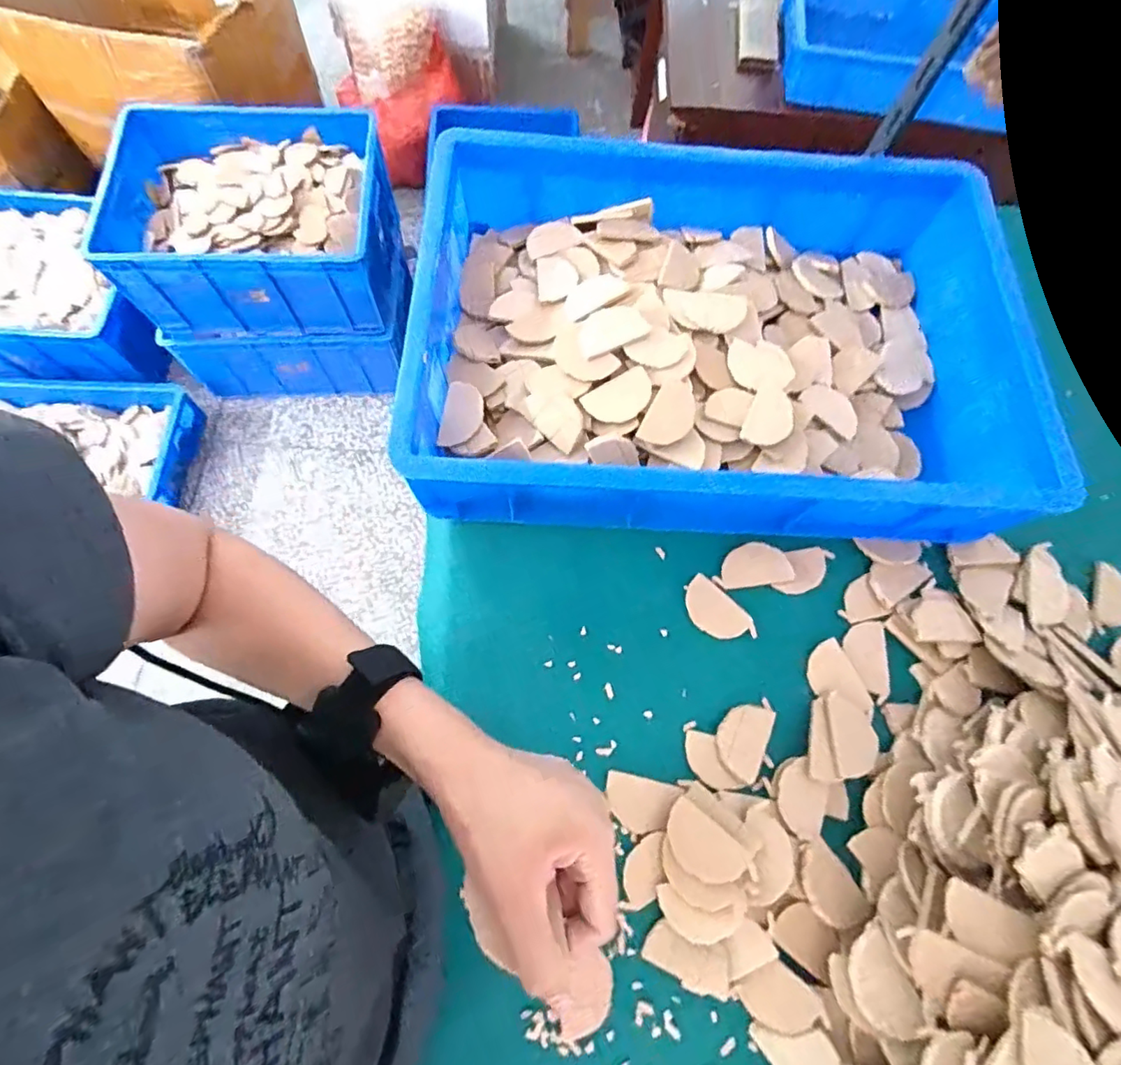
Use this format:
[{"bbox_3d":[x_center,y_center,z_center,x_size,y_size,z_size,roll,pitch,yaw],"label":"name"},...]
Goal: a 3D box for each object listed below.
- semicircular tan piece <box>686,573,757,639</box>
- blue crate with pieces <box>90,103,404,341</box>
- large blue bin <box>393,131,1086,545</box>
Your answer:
[{"bbox_3d":[0.156,0.081,0.554,0.075,0.004,0.042,41,73,12],"label":"semicircular tan piece"},{"bbox_3d":[-0.667,-0.680,1.231,0.611,0.212,0.417,-2,70,-3],"label":"blue crate with pieces"},{"bbox_3d":[0.162,-0.213,0.596,0.599,0.107,0.422,3,69,-1],"label":"large blue bin"}]

